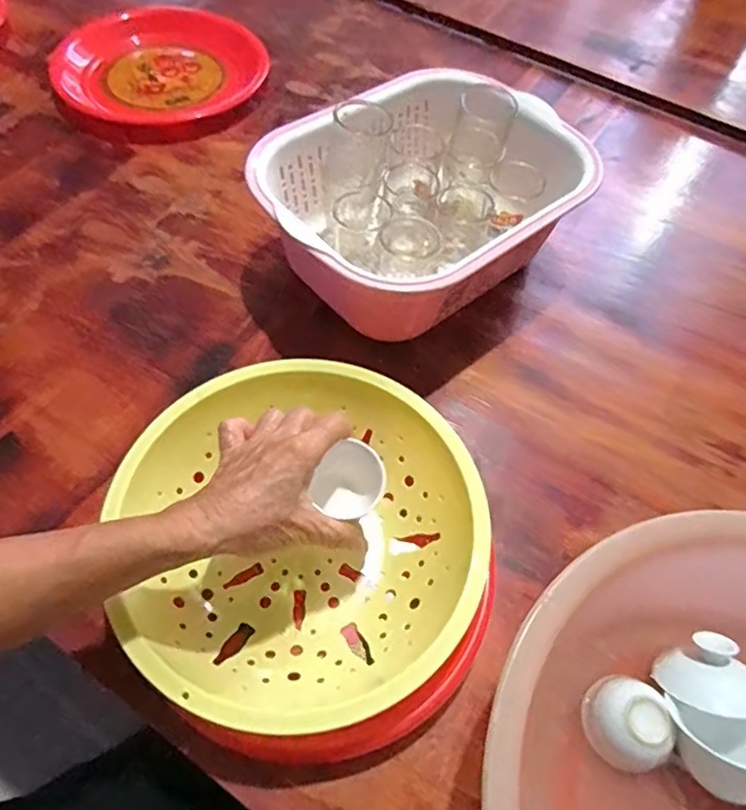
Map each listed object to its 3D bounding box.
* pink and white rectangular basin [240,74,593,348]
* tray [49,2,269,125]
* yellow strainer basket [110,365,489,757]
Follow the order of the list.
[{"bbox_3d":[0.047,-0.192,0.586,0.243,0.130,0.296,38,64,18],"label":"pink and white rectangular basin"},{"bbox_3d":[-0.282,-0.445,0.783,0.243,0.032,0.243,2,59,-3],"label":"tray"},{"bbox_3d":[-0.052,0.093,0.435,0.236,0.074,0.248,2,59,-3],"label":"yellow strainer basket"}]

